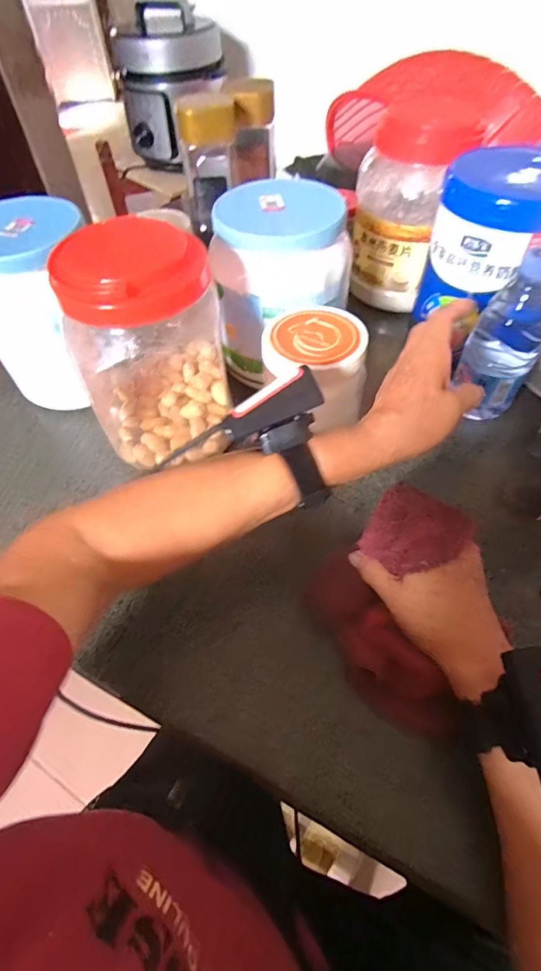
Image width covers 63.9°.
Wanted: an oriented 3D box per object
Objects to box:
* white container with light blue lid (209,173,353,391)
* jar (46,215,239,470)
[{"bbox_3d":[0.006,-0.198,0.438,0.111,0.154,0.115,-1,54,1],"label":"white container with light blue lid"},{"bbox_3d":[-0.102,-0.124,0.387,0.113,0.176,0.113,-7,55,-3],"label":"jar"}]

